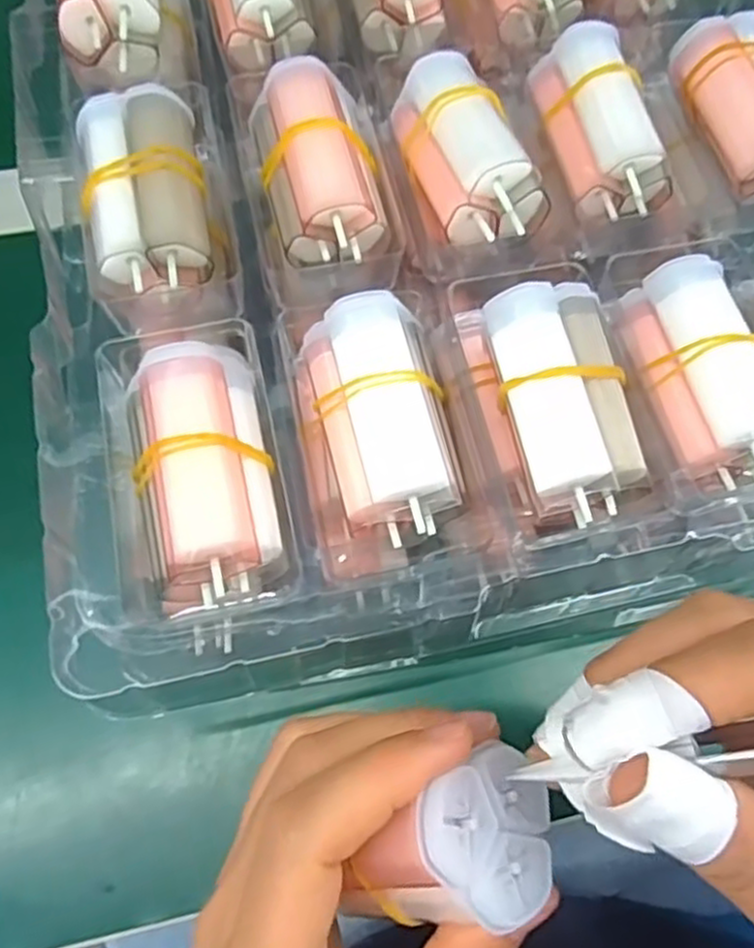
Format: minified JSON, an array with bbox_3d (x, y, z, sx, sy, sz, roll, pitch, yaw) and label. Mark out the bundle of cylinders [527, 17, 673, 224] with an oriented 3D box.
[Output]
[{"bbox_3d":[0.075,-0.123,0.248,0.031,0.023,0.067,-15,70,-8],"label":"bundle of cylinders"}]

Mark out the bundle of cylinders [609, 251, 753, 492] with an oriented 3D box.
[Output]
[{"bbox_3d":[0.096,-0.031,0.211,0.026,0.021,0.067,-14,70,-8],"label":"bundle of cylinders"}]

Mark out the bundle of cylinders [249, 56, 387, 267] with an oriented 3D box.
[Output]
[{"bbox_3d":[-0.020,-0.103,0.237,0.036,0.023,0.066,-11,69,-7],"label":"bundle of cylinders"}]

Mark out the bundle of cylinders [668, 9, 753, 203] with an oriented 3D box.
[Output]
[{"bbox_3d":[0.130,-0.130,0.252,0.034,0.021,0.066,-9,69,-6],"label":"bundle of cylinders"}]

